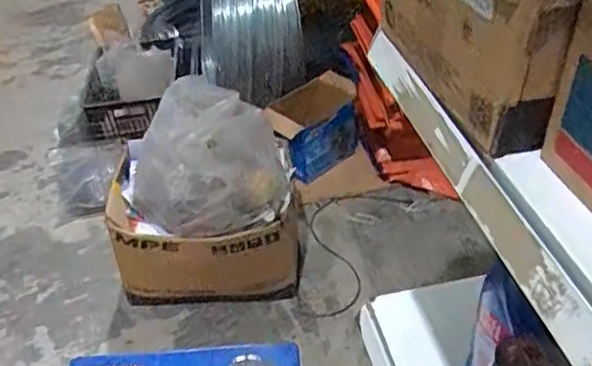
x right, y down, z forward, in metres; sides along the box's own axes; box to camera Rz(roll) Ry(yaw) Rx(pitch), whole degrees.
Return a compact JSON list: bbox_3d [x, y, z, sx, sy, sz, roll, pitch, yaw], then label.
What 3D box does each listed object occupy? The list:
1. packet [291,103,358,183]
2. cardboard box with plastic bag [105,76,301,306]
[{"bbox_3d":[0.091,-0.122,1.928,0.257,0.189,0.045,-33,29,-10],"label":"packet"},{"bbox_3d":[-0.233,0.052,1.515,0.450,0.476,0.280,-6,40,-3],"label":"cardboard box with plastic bag"}]

